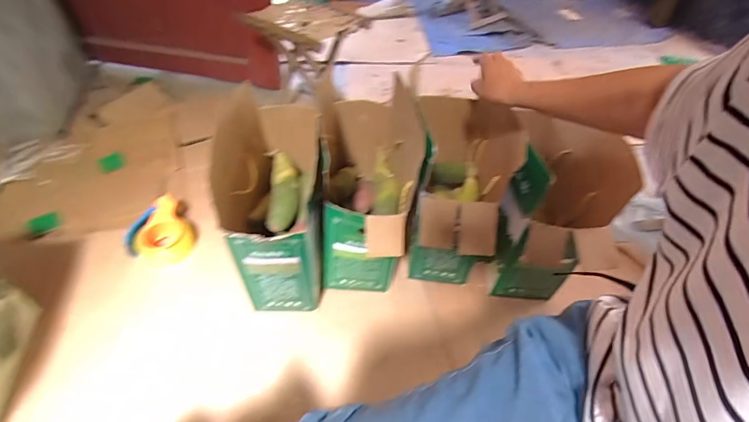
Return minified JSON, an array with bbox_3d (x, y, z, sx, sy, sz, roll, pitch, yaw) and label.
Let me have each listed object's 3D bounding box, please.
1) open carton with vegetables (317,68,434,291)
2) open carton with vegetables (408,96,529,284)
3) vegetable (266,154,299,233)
[{"bbox_3d":[-0.012,-0.069,0.805,0.179,0.300,0.427,1,50,-4],"label":"open carton with vegetables"},{"bbox_3d":[0.178,-0.063,0.813,0.175,0.307,0.397,6,49,1],"label":"open carton with vegetables"},{"bbox_3d":[-0.202,-0.053,0.836,0.062,0.048,0.202,-2,50,-6],"label":"vegetable"}]

